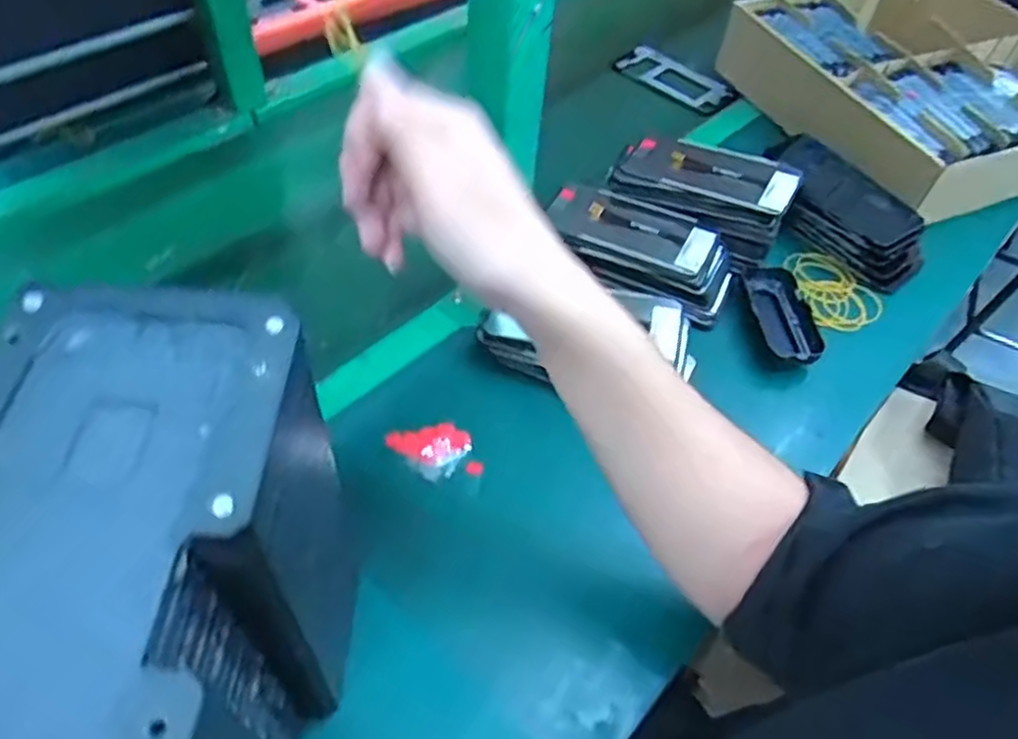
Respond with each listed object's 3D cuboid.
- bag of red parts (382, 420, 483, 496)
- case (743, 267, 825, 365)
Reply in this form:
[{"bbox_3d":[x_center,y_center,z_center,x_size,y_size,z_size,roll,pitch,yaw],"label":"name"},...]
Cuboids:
[{"bbox_3d":[-0.055,0.064,0.544,0.078,0.010,0.047,27,55,15],"label":"bag of red parts"},{"bbox_3d":[0.250,-0.048,0.636,0.047,0.023,0.108,0,53,-6],"label":"case"}]

